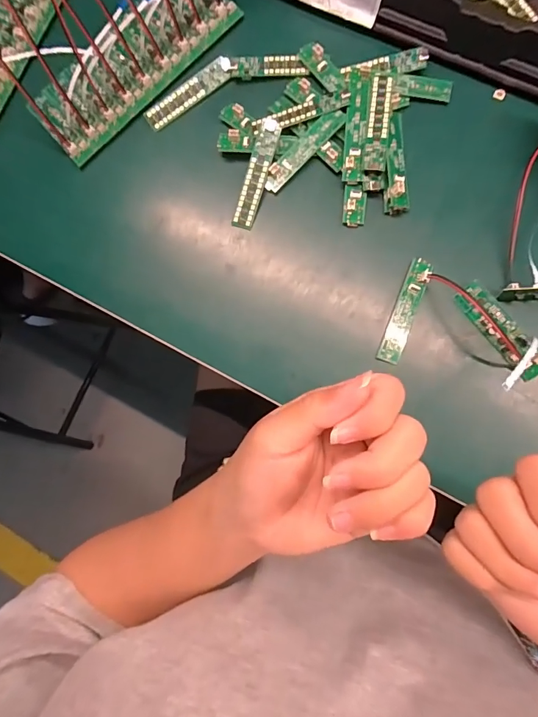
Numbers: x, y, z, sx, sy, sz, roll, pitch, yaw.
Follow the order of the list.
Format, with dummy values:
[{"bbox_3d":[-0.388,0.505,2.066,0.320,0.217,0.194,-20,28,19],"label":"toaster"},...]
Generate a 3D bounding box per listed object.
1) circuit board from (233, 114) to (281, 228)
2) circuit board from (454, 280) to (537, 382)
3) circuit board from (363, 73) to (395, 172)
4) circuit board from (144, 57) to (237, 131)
[{"bbox_3d":[-0.010,-0.154,0.338,0.018,0.006,0.090,18,99,-2],"label":"circuit board"},{"bbox_3d":[0.176,-0.022,0.307,0.022,0.005,0.081,-40,79,23],"label":"circuit board"},{"bbox_3d":[0.089,-0.191,0.325,0.018,0.007,0.085,7,87,8],"label":"circuit board"},{"bbox_3d":[-0.069,-0.230,0.350,0.084,0.007,0.017,-33,83,5],"label":"circuit board"}]

